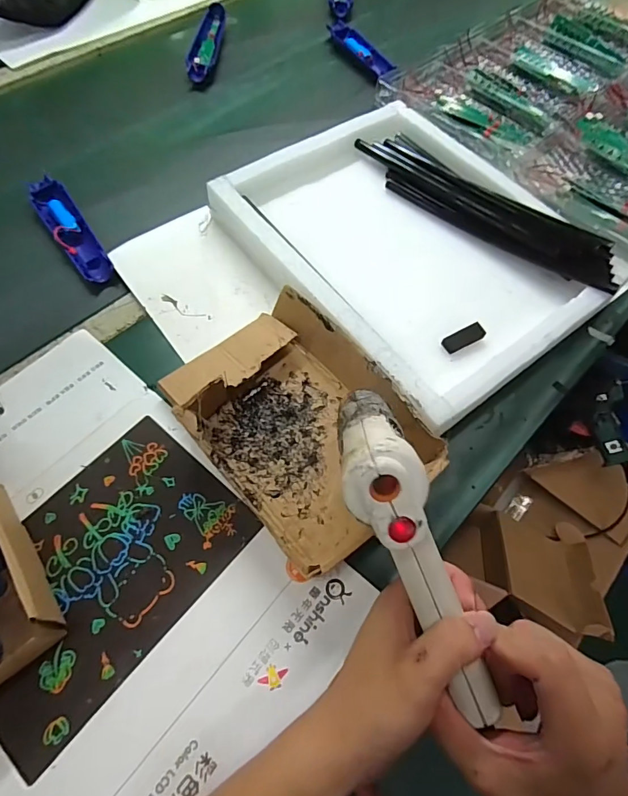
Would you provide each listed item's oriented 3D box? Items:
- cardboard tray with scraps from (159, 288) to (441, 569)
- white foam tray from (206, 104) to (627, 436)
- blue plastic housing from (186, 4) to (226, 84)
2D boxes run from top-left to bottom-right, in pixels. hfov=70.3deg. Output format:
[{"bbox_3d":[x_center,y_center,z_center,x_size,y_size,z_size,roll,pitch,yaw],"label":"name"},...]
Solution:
[{"bbox_3d":[-0.015,0.013,0.372,0.156,0.053,0.213,-37,72,-20],"label":"cardboard tray with scraps"},{"bbox_3d":[0.127,-0.178,0.480,0.336,0.039,0.352,-35,71,-19],"label":"white foam tray"},{"bbox_3d":[-0.157,-0.513,0.649,0.033,0.027,0.171,6,64,-1],"label":"blue plastic housing"}]

